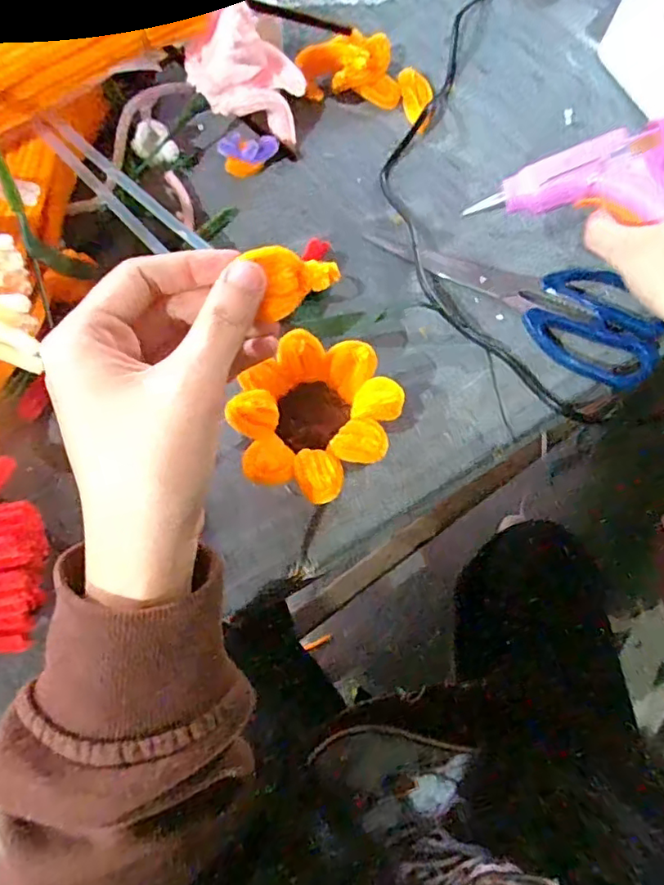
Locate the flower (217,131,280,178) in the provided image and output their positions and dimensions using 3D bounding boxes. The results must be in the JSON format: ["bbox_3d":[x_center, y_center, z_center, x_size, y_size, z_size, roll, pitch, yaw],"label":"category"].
[{"bbox_3d":[-0.055,-0.194,0.376,0.038,0.019,0.019,-12,67,-7],"label":"flower"}]

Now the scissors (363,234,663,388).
[{"bbox_3d":[0.118,-0.100,0.343,0.178,0.015,0.064,38,70,14],"label":"scissors"}]

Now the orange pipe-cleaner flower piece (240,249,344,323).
[{"bbox_3d":[-0.016,-0.068,0.229,0.038,0.025,0.017,-36,74,-15],"label":"orange pipe-cleaner flower piece"}]

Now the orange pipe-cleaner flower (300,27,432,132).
[{"bbox_3d":[0.028,-0.267,0.405,0.097,0.025,0.054,16,67,5],"label":"orange pipe-cleaner flower"}]

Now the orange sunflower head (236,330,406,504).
[{"bbox_3d":[-0.009,-0.012,0.291,0.074,0.035,0.087,39,71,14],"label":"orange sunflower head"}]

